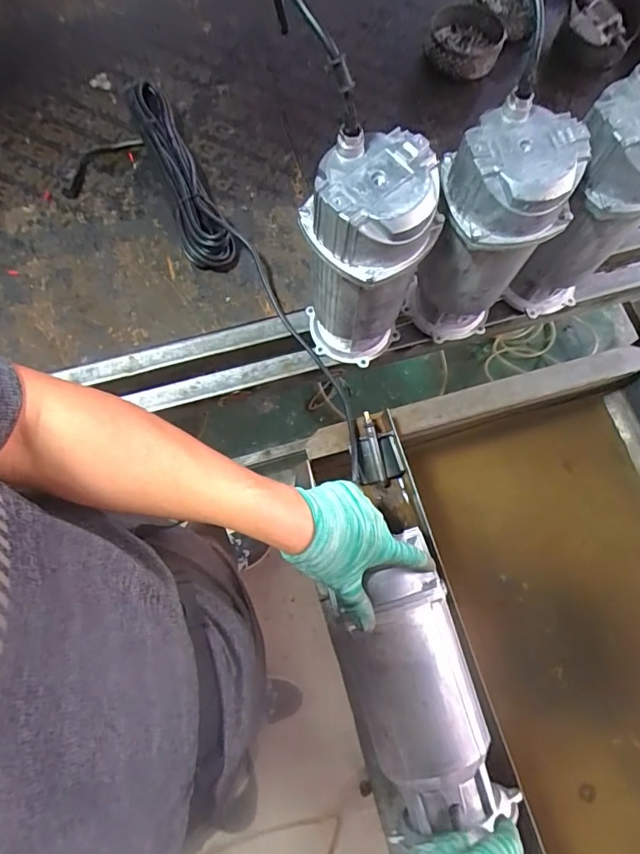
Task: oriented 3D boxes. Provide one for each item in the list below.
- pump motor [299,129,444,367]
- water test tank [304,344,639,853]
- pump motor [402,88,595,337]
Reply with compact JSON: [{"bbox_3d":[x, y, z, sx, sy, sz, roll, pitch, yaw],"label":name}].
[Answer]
[{"bbox_3d":[0.052,-0.189,0.591,0.127,0.297,0.121,0,73,-1],"label":"pump motor"},{"bbox_3d":[0.334,0.316,0.702,0.589,0.229,0.746,-14,74,-6],"label":"water test tank"},{"bbox_3d":[0.194,-0.223,0.607,0.140,0.292,0.118,31,75,8],"label":"pump motor"}]

